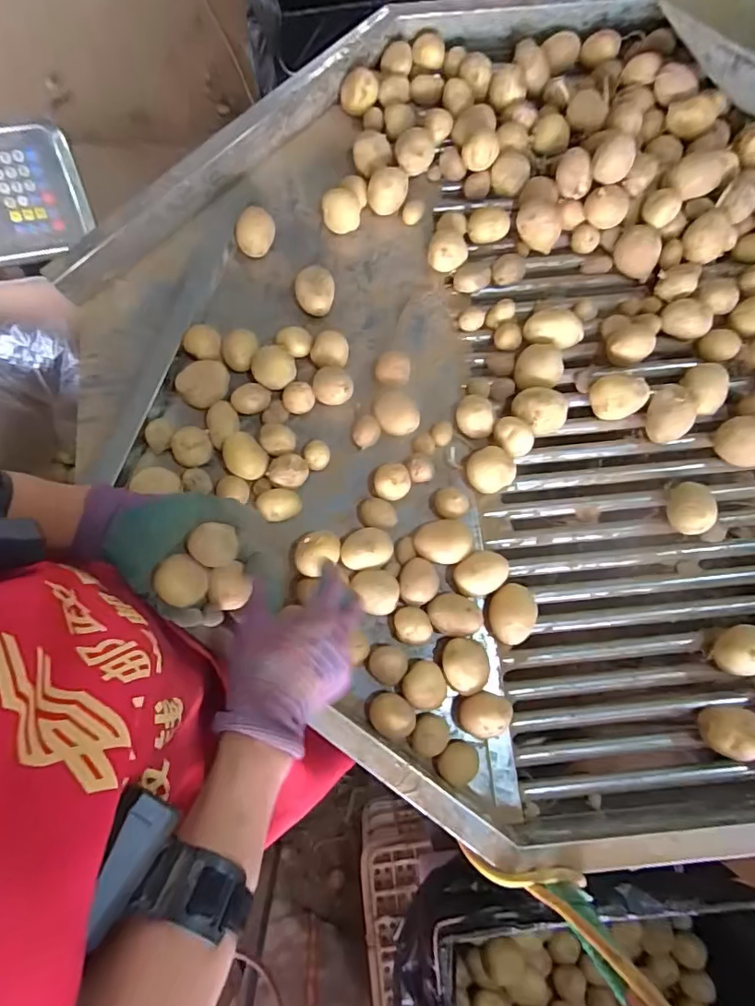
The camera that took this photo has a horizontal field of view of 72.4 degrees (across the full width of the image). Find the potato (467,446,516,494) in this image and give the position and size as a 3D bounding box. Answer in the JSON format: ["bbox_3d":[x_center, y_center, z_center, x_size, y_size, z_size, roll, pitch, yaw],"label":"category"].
[{"bbox_3d":[0.122,-0.034,0.556,0.047,0.038,0.047,0,76,-1],"label":"potato"}]

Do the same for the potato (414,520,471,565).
[{"bbox_3d":[0.066,0.041,0.537,0.054,0.041,0.046,0,76,-1],"label":"potato"}]

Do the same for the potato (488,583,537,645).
[{"bbox_3d":[0.132,0.111,0.518,0.042,0.049,0.057,17,76,3],"label":"potato"}]

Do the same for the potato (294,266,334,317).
[{"bbox_3d":[-0.074,-0.254,0.619,0.045,0.031,0.060,0,76,-1],"label":"potato"}]

